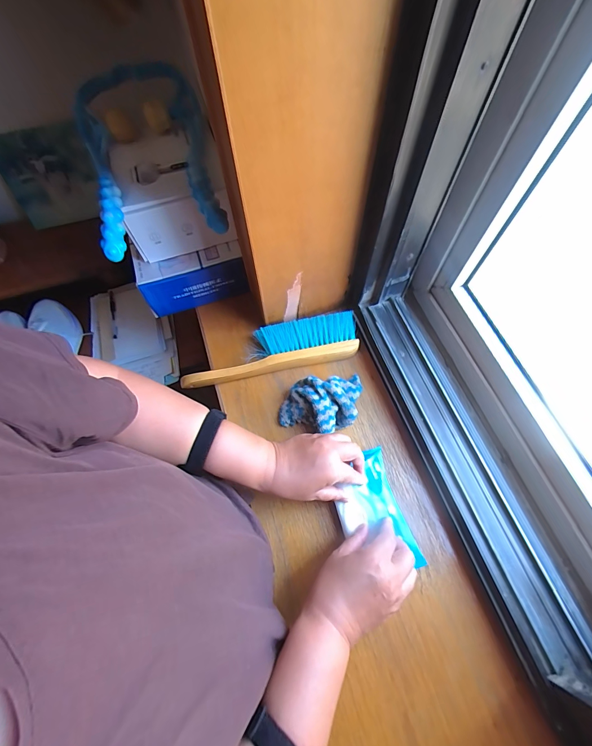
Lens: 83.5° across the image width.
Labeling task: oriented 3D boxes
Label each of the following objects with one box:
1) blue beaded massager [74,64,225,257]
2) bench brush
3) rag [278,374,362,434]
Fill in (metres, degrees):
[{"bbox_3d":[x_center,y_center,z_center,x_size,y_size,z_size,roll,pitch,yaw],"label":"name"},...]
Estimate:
[{"bbox_3d":[-0.216,-0.325,0.475,0.179,0.060,0.330,-18,68,-4],"label":"blue beaded massager"},{"bbox_3d":[-0.041,-0.041,0.563,0.289,0.034,0.079,-12,67,-2],"label":"bench brush"},{"bbox_3d":[0.041,0.050,0.510,0.138,0.058,0.090,-9,67,-1],"label":"rag"}]

